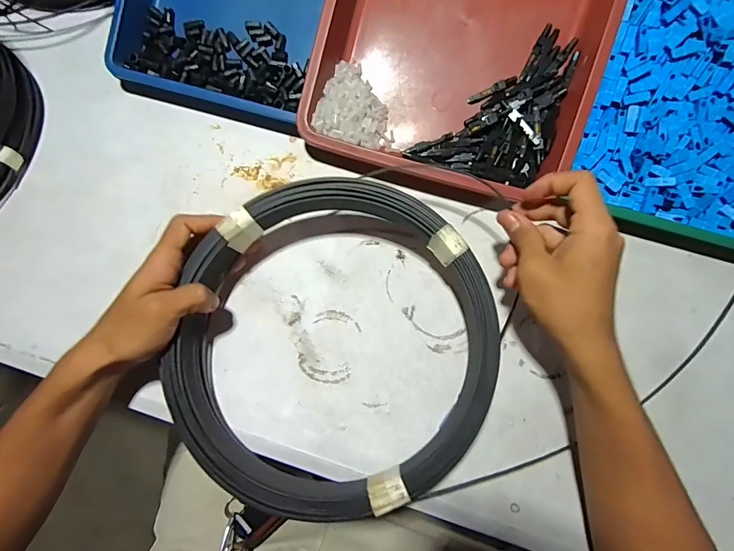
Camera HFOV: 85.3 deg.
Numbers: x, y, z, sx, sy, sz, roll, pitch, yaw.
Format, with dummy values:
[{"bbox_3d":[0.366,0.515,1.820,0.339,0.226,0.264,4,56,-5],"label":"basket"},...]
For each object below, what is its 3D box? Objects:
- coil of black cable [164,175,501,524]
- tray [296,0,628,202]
[{"bbox_3d":[-0.026,0.052,0.325,0.249,0.065,0.254,0,73,-1],"label":"coil of black cable"},{"bbox_3d":[0.101,-0.260,0.397,0.263,0.067,0.329,16,90,5],"label":"tray"}]

